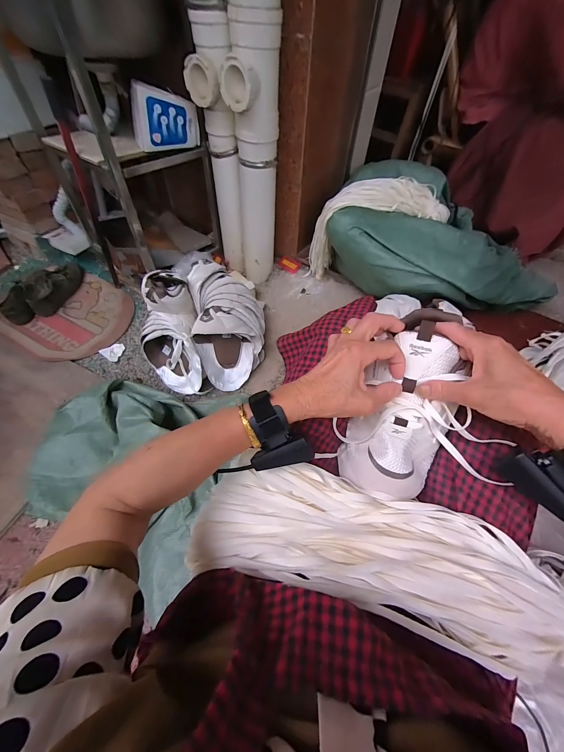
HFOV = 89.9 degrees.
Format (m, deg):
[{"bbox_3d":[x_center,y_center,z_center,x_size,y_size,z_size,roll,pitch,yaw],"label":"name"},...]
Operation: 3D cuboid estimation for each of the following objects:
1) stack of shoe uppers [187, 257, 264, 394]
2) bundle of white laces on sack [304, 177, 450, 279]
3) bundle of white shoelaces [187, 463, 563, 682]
[{"bbox_3d":[-0.168,-0.166,0.902,0.211,0.215,0.332,-5,56,-5],"label":"stack of shoe uppers"},{"bbox_3d":[0.272,-0.494,0.895,0.463,0.232,0.112,-20,55,17],"label":"bundle of white laces on sack"},{"bbox_3d":[0.099,0.185,0.304,0.396,0.084,0.122,12,57,6],"label":"bundle of white shoelaces"}]

